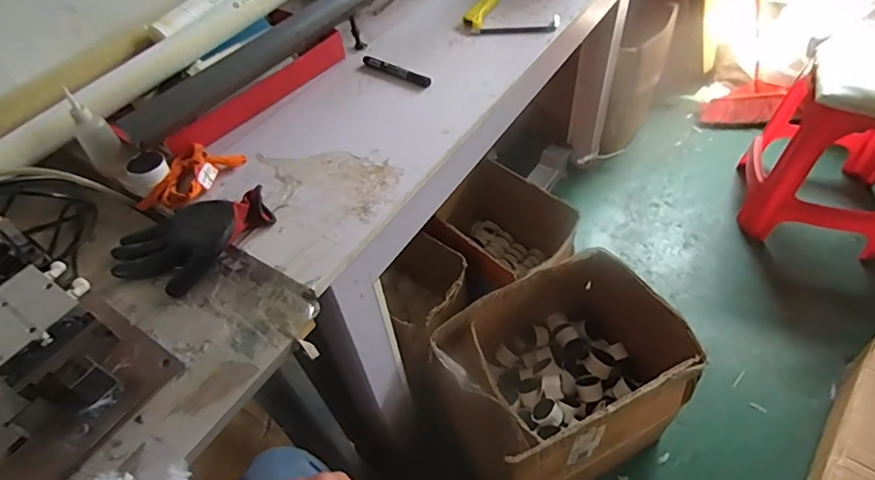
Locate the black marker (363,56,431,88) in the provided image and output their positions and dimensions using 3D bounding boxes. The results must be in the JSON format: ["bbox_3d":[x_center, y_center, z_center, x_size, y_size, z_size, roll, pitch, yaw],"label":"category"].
[{"bbox_3d":[-0.070,-0.284,0.853,0.137,0.018,0.019,30,59,27],"label":"black marker"}]

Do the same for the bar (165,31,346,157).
[{"bbox_3d":[-0.283,-0.244,0.846,0.014,0.061,0.363,26,57,25],"label":"bar"}]

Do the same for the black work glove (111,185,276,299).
[{"bbox_3d":[-0.313,-0.010,0.637,0.187,0.038,0.127,-38,56,-24],"label":"black work glove"}]

